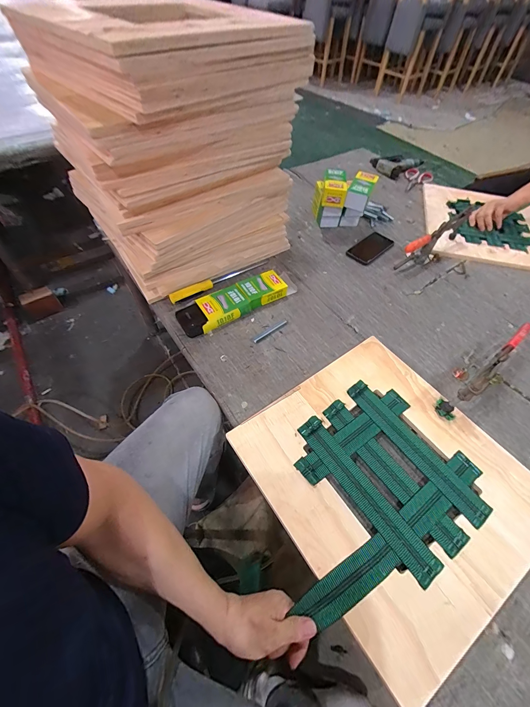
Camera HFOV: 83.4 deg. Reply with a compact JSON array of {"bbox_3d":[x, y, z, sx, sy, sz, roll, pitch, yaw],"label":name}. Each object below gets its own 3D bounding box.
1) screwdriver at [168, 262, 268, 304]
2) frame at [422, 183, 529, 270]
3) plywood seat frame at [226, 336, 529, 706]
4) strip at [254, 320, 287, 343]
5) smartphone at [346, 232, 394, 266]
[{"bbox_3d":[-0.115,-0.195,0.782,0.285,0.027,0.025,-31,62,-22],"label":"screwdriver"},{"bbox_3d":[0.754,-0.441,1.010,0.395,0.028,0.431,11,55,5],"label":"frame"},{"bbox_3d":[0.209,0.202,0.515,0.390,0.018,0.421,-29,61,-21],"label":"plywood seat frame"},{"bbox_3d":[0.014,-0.055,0.702,0.101,0.004,0.011,-34,63,-24],"label":"strip"},{"bbox_3d":[0.320,-0.323,0.906,0.150,0.013,0.083,-37,64,-25],"label":"smartphone"}]

